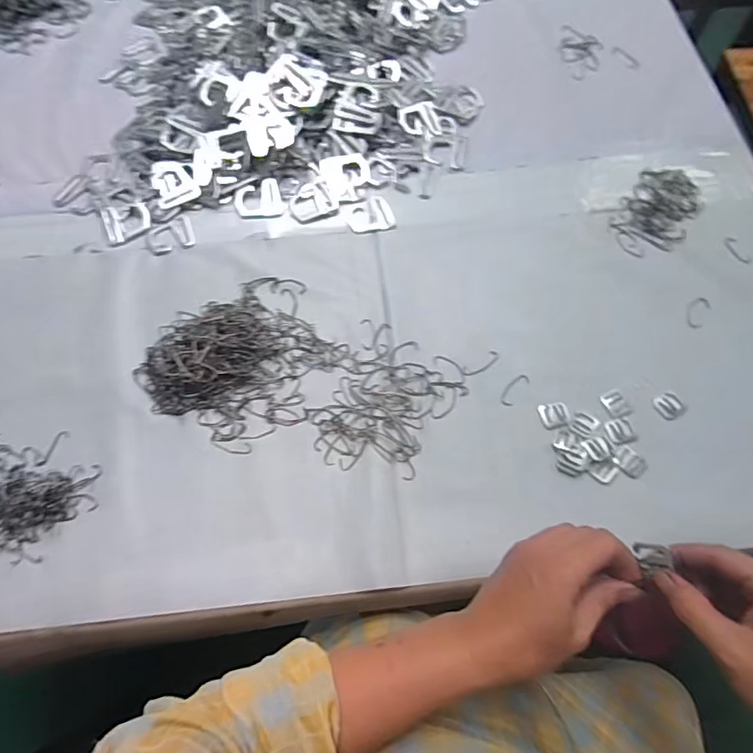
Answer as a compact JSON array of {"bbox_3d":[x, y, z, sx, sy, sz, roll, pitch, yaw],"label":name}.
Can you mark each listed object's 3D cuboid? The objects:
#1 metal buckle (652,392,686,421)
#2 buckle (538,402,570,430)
[{"bbox_3d":[0.279,0.027,0.476,0.025,0.004,0.024,-30,70,-10],"label":"metal buckle"},{"bbox_3d":[0.170,0.037,0.476,0.027,0.004,0.025,-14,68,-4],"label":"buckle"}]

